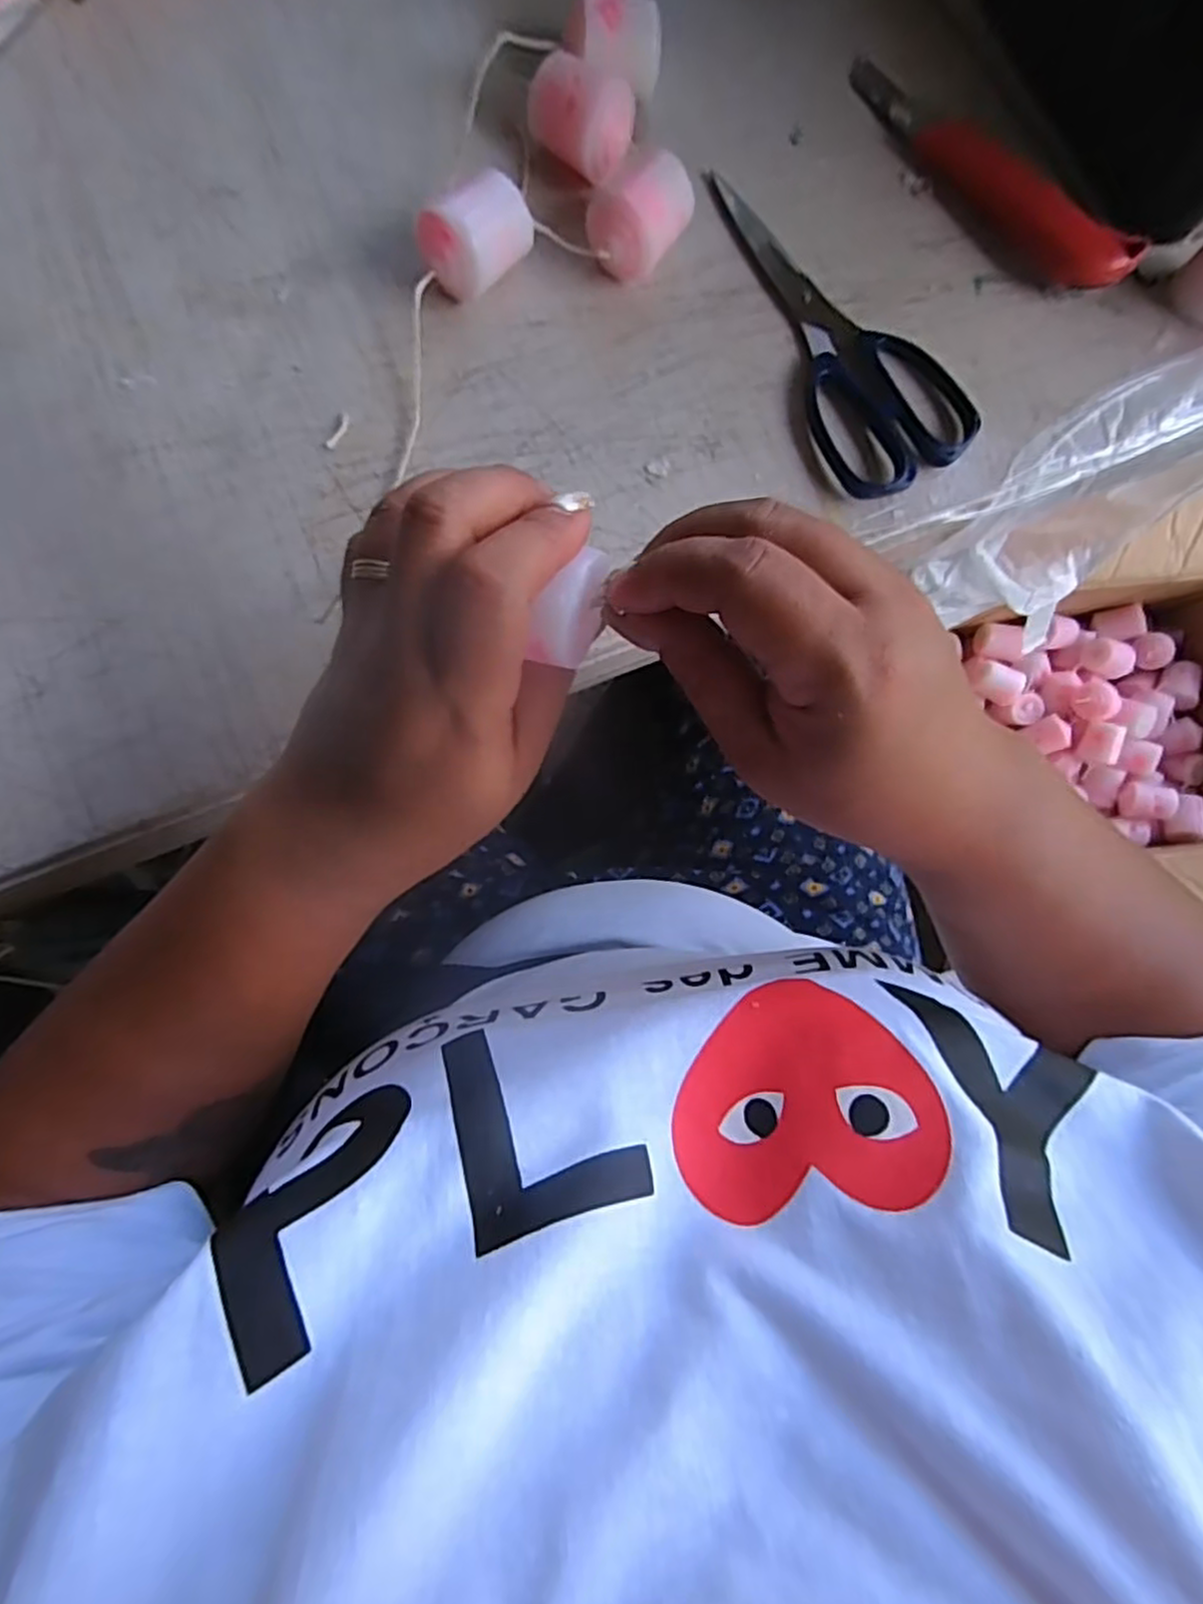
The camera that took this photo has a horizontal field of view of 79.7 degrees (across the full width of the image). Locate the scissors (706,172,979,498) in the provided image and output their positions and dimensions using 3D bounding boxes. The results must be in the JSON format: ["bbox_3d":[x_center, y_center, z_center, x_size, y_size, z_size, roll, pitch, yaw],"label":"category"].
[{"bbox_3d":[0.113,-0.234,0.350,0.078,0.014,0.181,-27,87,-8],"label":"scissors"}]

